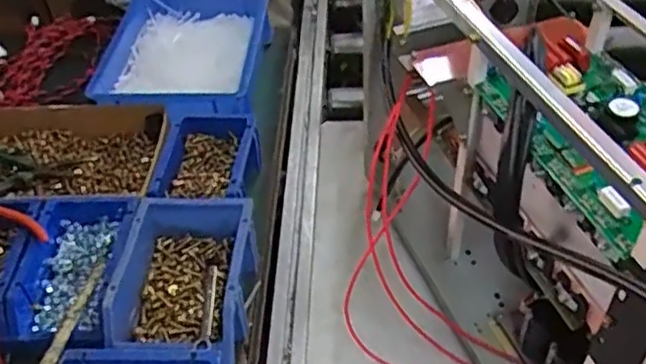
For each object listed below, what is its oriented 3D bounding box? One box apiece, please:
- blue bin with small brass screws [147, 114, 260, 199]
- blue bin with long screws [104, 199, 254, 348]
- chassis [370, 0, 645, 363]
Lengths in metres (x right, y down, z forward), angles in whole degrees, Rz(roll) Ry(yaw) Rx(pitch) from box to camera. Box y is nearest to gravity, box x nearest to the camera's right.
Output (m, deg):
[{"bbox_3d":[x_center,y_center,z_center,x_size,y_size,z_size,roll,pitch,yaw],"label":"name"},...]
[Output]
[{"bbox_3d":[-0.134,-0.023,0.801,0.106,0.073,0.148,-1,45,3],"label":"blue bin with small brass screws"},{"bbox_3d":[-0.137,0.092,0.678,0.124,0.072,0.171,-1,45,3],"label":"blue bin with long screws"},{"bbox_3d":[0.204,0.017,0.624,0.201,0.308,0.501,-15,46,-12],"label":"chassis"}]

